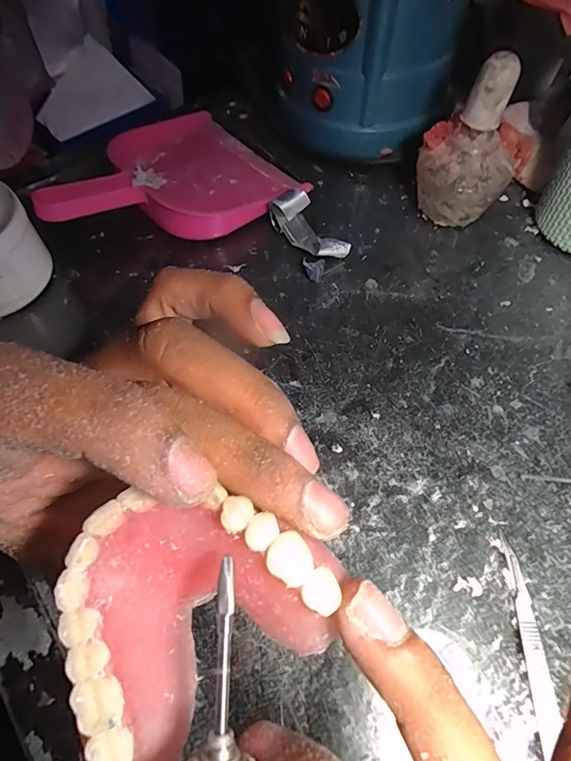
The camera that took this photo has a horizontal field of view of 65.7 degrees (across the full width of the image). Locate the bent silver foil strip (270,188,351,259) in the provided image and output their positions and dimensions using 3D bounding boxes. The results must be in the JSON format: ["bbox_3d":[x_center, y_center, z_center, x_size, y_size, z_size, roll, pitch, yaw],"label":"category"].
[{"bbox_3d":[0.020,-0.126,0.366,0.032,0.027,0.067,-33,64,-17],"label":"bent silver foil strip"}]

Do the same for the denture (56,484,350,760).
[{"bbox_3d":[-0.020,0.049,0.098,0.058,0.030,0.045,-32,64,-17],"label":"denture"}]

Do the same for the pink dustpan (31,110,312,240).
[{"bbox_3d":[-0.106,-0.175,0.385,0.207,0.049,0.165,-38,66,-19],"label":"pink dustpan"}]

